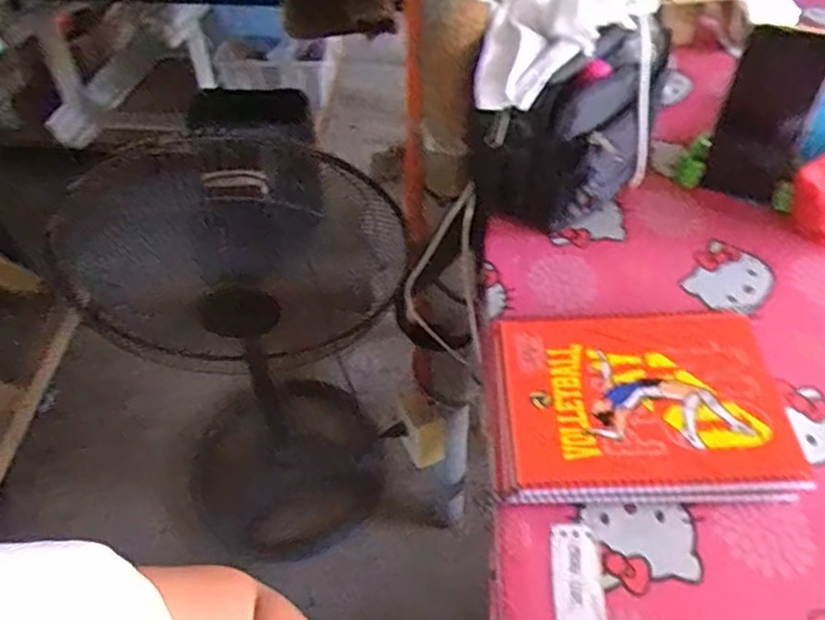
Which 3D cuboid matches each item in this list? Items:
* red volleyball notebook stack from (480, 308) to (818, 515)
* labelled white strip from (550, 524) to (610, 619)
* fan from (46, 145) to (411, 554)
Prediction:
[{"bbox_3d":[0.169,0.072,0.513,0.213,0.027,0.154,-1,50,2],"label":"red volleyball notebook stack"},{"bbox_3d":[0.109,0.192,0.434,0.034,0.004,0.106,0,50,3],"label":"labelled white strip"},{"bbox_3d":[-0.262,0.060,1.123,0.402,0.869,0.393,-23,53,-16],"label":"fan"}]

